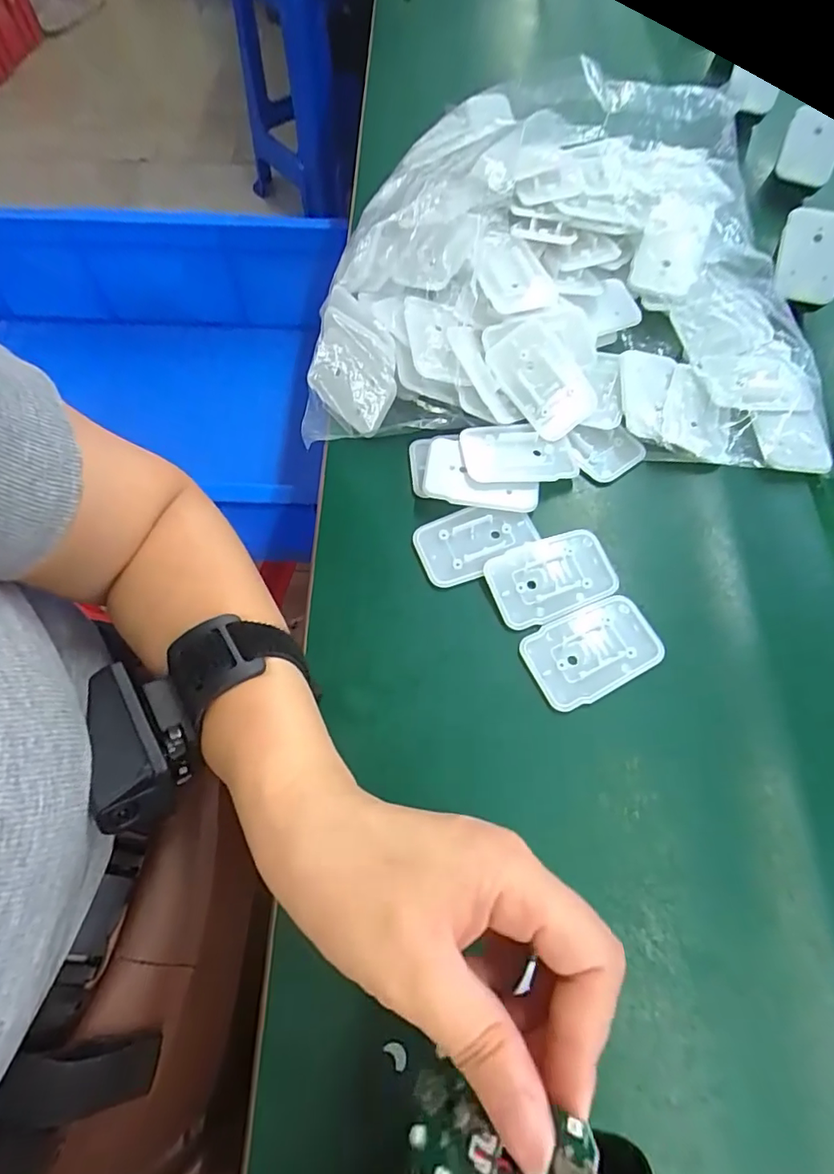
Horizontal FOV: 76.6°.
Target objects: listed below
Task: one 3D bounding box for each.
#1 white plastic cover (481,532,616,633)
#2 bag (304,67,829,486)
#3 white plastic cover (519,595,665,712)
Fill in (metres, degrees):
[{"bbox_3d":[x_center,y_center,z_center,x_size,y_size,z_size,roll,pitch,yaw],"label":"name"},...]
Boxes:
[{"bbox_3d":[0.075,-0.006,0.293,0.069,0.006,0.045,-20,67,-8],"label":"white plastic cover"},{"bbox_3d":[0.083,-0.215,0.346,0.309,0.088,0.303,-1,65,0],"label":"bag"},{"bbox_3d":[0.092,0.033,0.278,0.068,0.004,0.043,-24,67,-10],"label":"white plastic cover"}]

